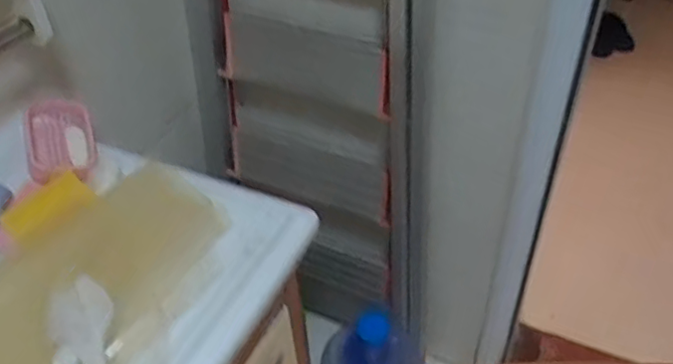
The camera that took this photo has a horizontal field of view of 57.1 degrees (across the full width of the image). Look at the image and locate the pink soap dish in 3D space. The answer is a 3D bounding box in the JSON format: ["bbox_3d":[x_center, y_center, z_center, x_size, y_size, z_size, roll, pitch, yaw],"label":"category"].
[{"bbox_3d":[-0.391,-0.061,0.876,0.088,0.022,0.122,-3,72,-26],"label":"pink soap dish"}]

